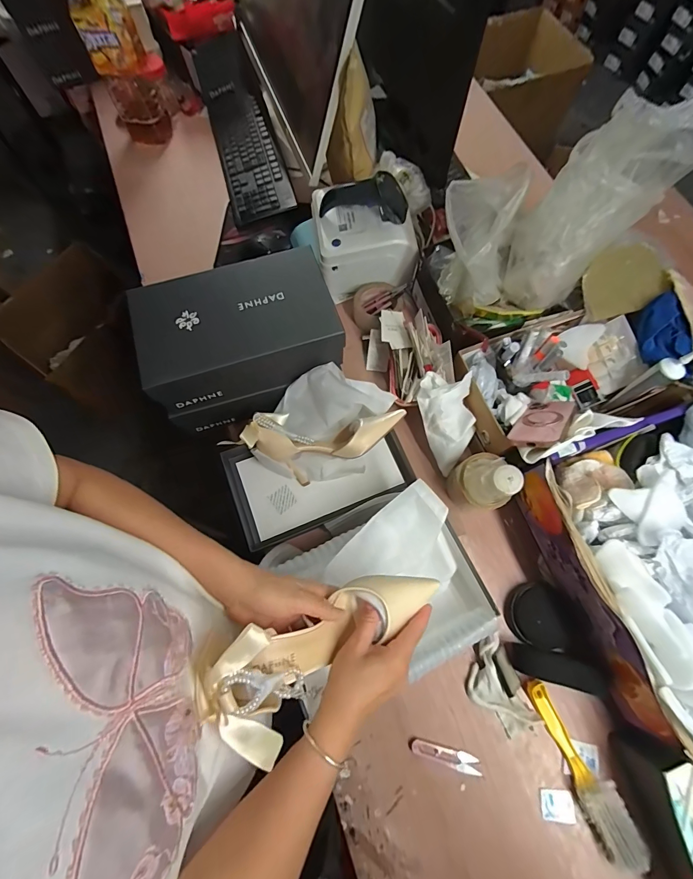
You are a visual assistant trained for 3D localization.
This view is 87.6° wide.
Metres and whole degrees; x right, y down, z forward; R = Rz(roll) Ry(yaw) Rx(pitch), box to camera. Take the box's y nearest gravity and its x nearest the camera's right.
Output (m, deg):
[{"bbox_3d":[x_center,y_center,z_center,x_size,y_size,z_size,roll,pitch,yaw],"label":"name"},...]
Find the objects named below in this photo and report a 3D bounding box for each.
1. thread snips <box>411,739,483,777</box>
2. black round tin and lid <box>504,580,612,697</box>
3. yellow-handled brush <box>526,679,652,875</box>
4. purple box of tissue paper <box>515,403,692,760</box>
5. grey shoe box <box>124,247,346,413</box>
[{"bbox_3d":[0.143,0.461,0.524,0.099,0.006,0.024,14,72,5],"label":"thread snips"},{"bbox_3d":[0.308,0.288,0.545,0.108,0.068,0.132,8,72,3],"label":"black round tin and lid"},{"bbox_3d":[0.330,0.463,0.508,0.053,0.031,0.232,-24,73,-7],"label":"yellow-handled brush"},{"bbox_3d":[0.468,0.167,0.496,0.295,0.169,0.387,-14,72,-4],"label":"purple box of tissue paper"},{"bbox_3d":[-0.170,-0.179,0.582,0.287,0.105,0.182,-19,73,-6],"label":"grey shoe box"}]

